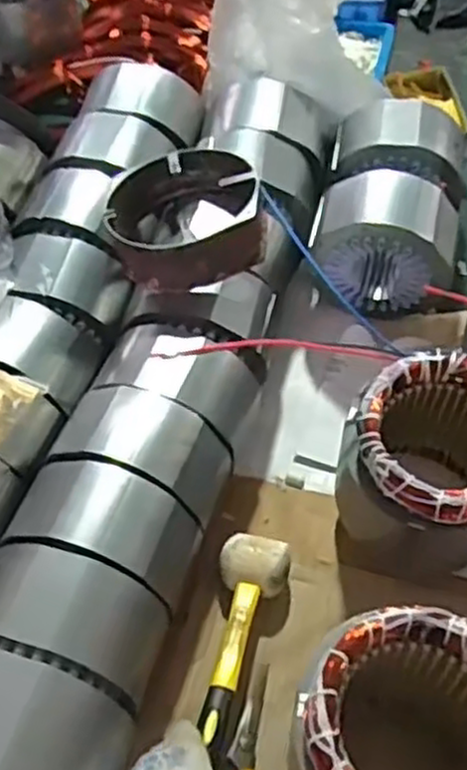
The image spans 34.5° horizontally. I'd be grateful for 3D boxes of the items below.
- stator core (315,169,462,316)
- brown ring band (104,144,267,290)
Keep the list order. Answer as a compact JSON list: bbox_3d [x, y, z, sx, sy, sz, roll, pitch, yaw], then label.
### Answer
[{"bbox_3d":[0.162,-0.147,0.797,0.144,0.121,0.086,13,59,11],"label":"stator core"},{"bbox_3d":[-0.046,-0.165,0.732,0.147,0.074,0.150,-34,50,3],"label":"brown ring band"}]

